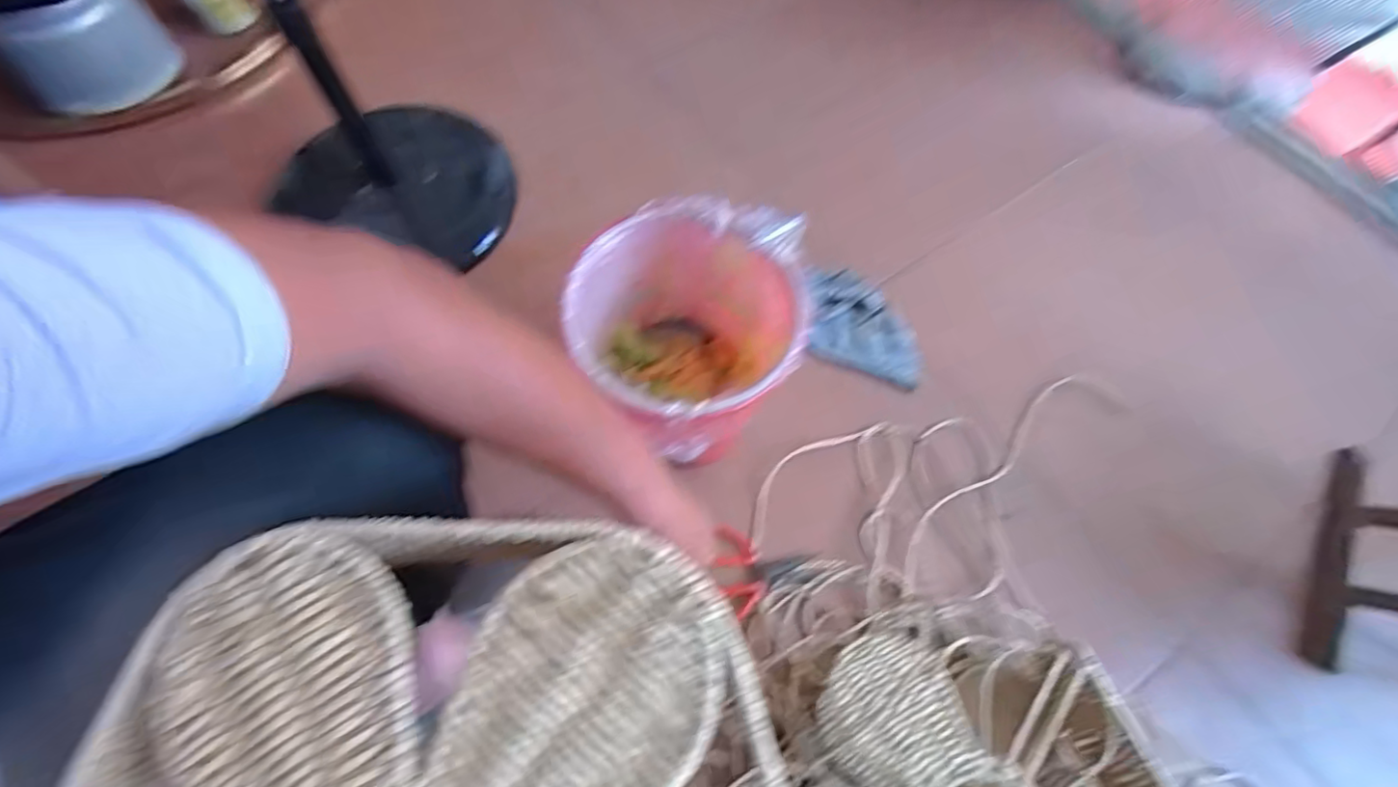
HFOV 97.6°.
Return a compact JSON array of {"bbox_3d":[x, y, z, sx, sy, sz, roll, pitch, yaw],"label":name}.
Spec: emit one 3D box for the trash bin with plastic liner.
[{"bbox_3d":[0.002,-0.046,0.735,0.236,0.275,0.246,1,67,-1],"label":"trash bin with plastic liner"}]

